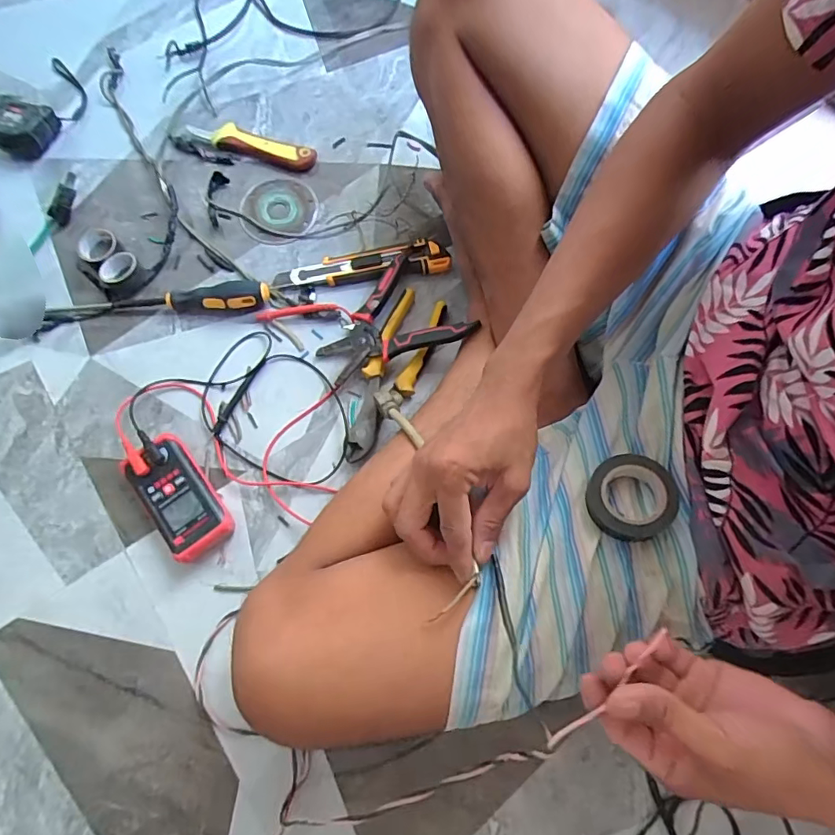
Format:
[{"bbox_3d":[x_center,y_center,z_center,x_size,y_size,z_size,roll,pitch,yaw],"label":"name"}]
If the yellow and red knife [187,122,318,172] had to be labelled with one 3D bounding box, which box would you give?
[{"bbox_3d":[-0.205,-0.337,0.622,0.161,0.024,0.029,16,75,5],"label":"yellow and red knife"}]

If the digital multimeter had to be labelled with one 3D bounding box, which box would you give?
[{"bbox_3d":[-0.232,0.079,0.494,0.059,0.031,0.117,-37,77,-10],"label":"digital multimeter"}]

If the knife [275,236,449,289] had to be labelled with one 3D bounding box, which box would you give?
[{"bbox_3d":[-0.064,-0.174,0.574,0.198,0.019,0.035,-7,74,-2],"label":"knife"}]

